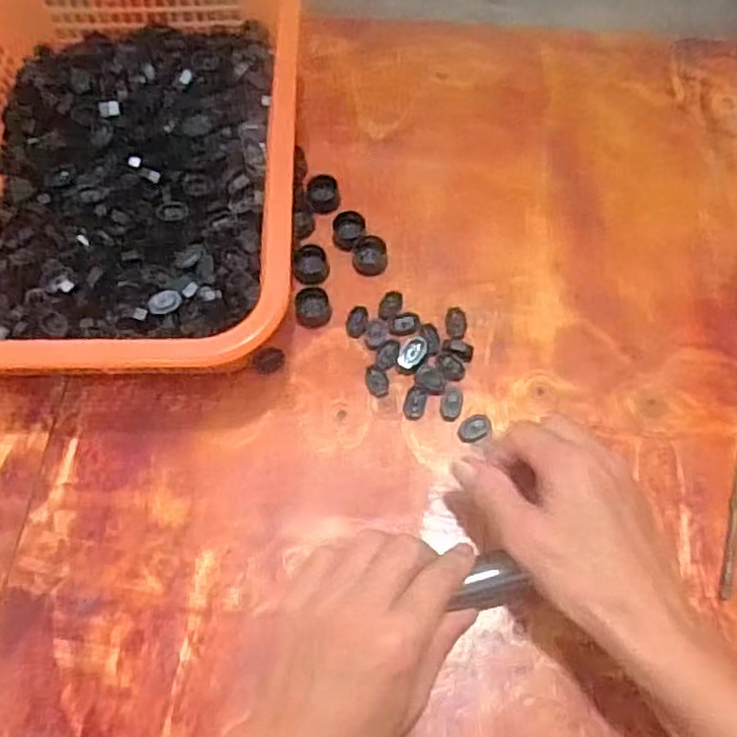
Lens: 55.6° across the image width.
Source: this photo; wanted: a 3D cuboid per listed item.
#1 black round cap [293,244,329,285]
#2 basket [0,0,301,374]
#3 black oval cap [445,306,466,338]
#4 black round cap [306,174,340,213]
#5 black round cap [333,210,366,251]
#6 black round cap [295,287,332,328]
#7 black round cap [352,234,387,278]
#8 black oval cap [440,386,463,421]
[{"bbox_3d":[-0.041,-0.075,0.506,0.025,0.008,0.030,-6,65,-2],"label":"black round cap"},{"bbox_3d":[-0.171,-0.144,0.494,0.243,0.095,0.326,-1,65,1],"label":"basket"},{"bbox_3d":[0.061,-0.033,0.487,0.015,0.004,0.023,5,66,3],"label":"black oval cap"},{"bbox_3d":[-0.035,-0.131,0.530,0.024,0.017,0.023,0,65,1],"label":"black round cap"},{"bbox_3d":[-0.014,-0.100,0.511,0.023,0.016,0.027,0,65,1],"label":"black round cap"},{"bbox_3d":[-0.039,-0.043,0.487,0.024,0.009,0.026,0,65,1],"label":"black round cap"},{"bbox_3d":[0.001,-0.081,0.506,0.024,0.014,0.026,0,65,1],"label":"black round cap"},{"bbox_3d":[0.055,0.023,0.460,0.014,0.004,0.023,12,66,7],"label":"black oval cap"}]

